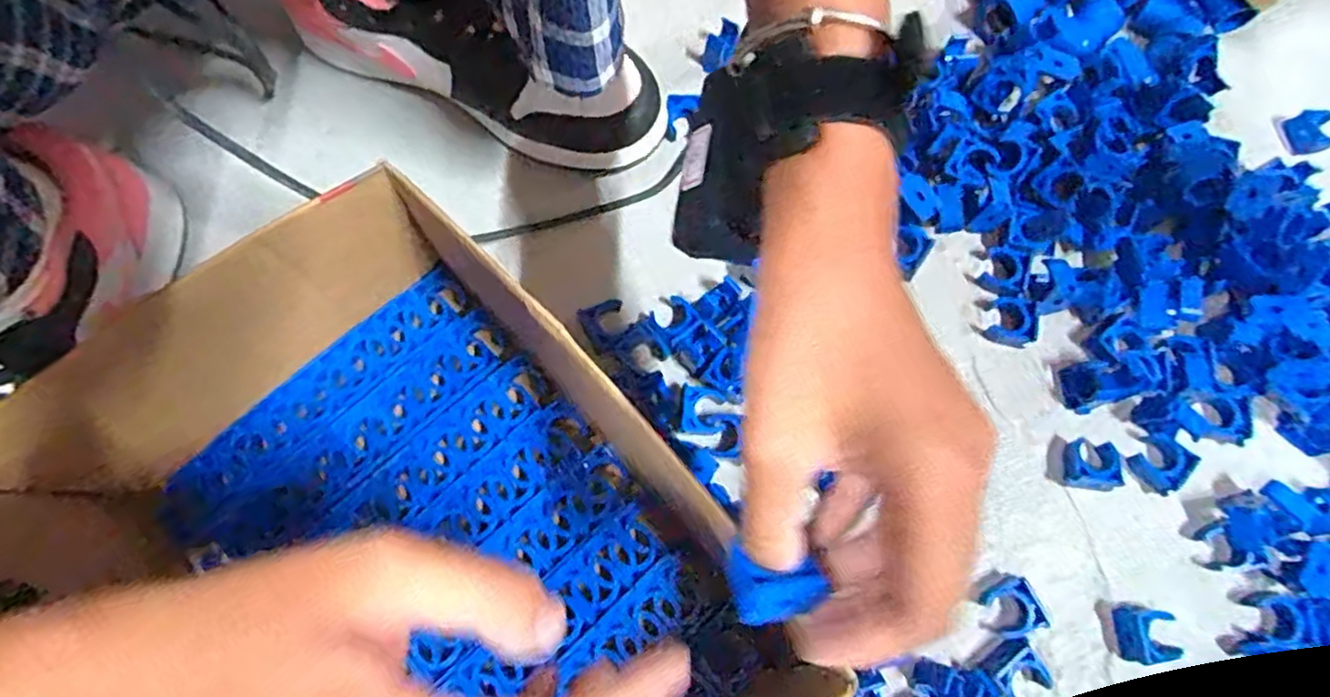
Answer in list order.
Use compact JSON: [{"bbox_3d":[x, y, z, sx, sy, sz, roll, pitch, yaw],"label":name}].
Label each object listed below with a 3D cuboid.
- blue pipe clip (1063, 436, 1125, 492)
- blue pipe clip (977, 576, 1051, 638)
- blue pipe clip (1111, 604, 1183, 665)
[{"bbox_3d":[0.243,0.065,0.390,0.028,0.015,0.028,9,73,0],"label":"blue pipe clip"},{"bbox_3d":[0.184,0.140,0.372,0.028,0.017,0.029,-21,75,-8],"label":"blue pipe clip"},{"bbox_3d":[0.258,0.153,0.371,0.027,0.013,0.027,2,73,-2],"label":"blue pipe clip"}]

